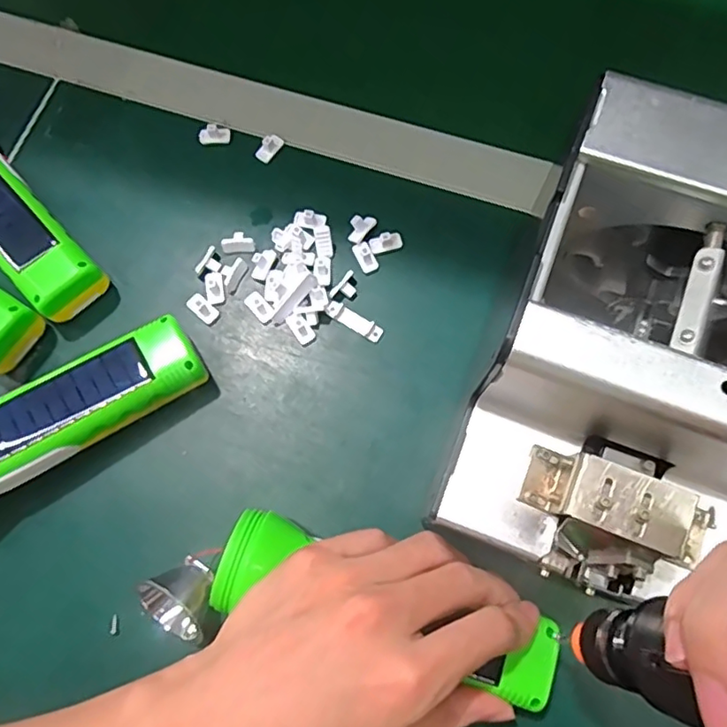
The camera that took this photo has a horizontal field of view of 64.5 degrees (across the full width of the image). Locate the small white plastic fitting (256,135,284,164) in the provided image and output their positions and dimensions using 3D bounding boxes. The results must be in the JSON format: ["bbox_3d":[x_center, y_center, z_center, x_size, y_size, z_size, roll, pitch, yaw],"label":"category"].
[{"bbox_3d":[-0.062,-0.144,0.384,0.009,0.012,0.020,40,77,12],"label":"small white plastic fitting"}]

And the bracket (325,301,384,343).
[{"bbox_3d":[-0.005,-0.026,0.349,0.037,0.004,0.011,31,75,10],"label":"bracket"}]

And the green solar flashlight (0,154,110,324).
[{"bbox_3d":[-0.224,-0.099,0.352,0.163,0.048,0.050,43,77,13],"label":"green solar flashlight"}]

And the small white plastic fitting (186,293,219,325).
[{"bbox_3d":[-0.098,-0.033,0.352,0.018,0.007,0.011,40,77,12],"label":"small white plastic fitting"}]

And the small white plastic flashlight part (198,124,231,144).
[{"bbox_3d":[-0.100,-0.153,0.387,0.021,0.012,0.008,-9,73,-3],"label":"small white plastic flashlight part"}]

